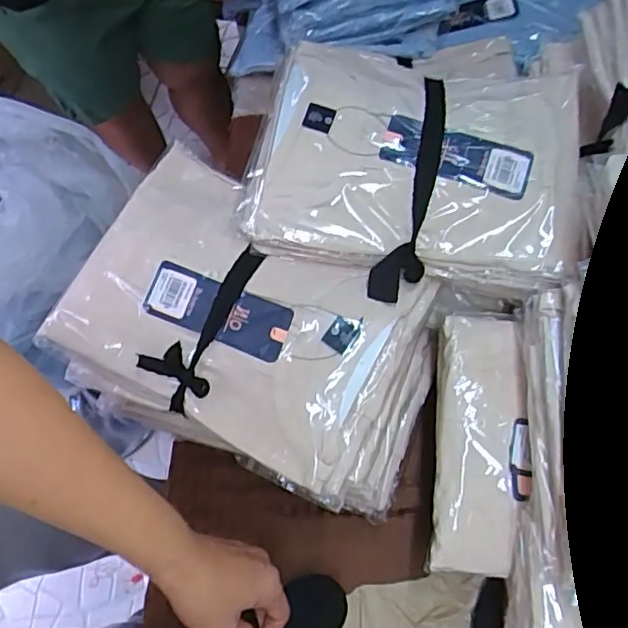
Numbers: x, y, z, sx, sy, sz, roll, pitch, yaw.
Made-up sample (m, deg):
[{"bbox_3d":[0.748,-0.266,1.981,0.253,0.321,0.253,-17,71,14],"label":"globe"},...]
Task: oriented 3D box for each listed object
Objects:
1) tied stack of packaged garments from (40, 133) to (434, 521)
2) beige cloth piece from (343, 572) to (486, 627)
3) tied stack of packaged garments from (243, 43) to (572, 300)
[{"bbox_3d":[-0.046,0.018,0.517,0.302,0.134,0.219,21,69,11],"label":"tied stack of packaged garments"},{"bbox_3d":[0.084,0.284,0.533,0.139,0.013,0.073,-3,66,1],"label":"beige cloth piece"},{"bbox_3d":[0.086,-0.134,0.492,0.268,0.044,0.238,11,67,7],"label":"tied stack of packaged garments"}]

